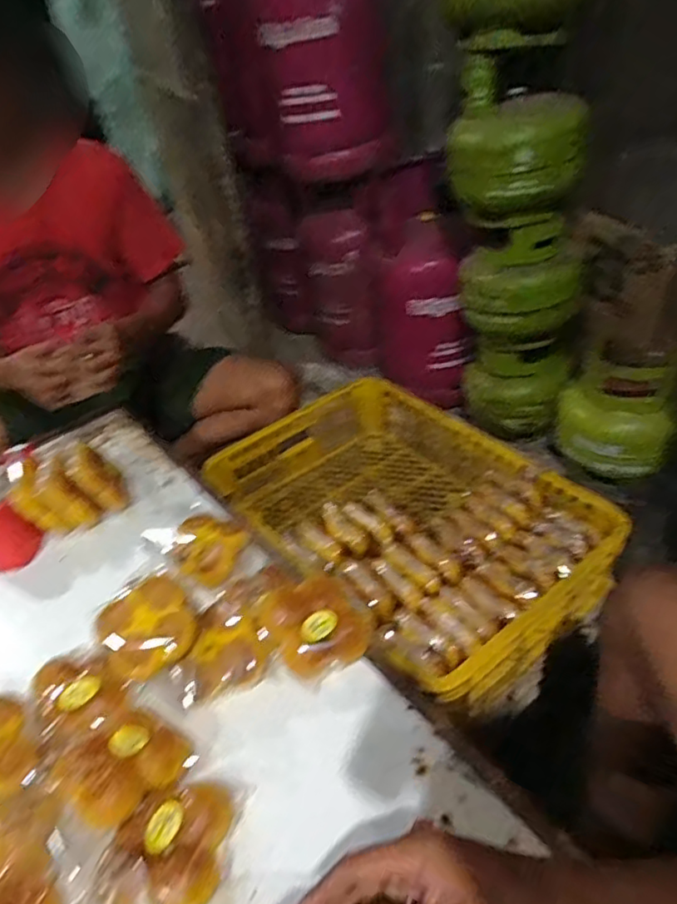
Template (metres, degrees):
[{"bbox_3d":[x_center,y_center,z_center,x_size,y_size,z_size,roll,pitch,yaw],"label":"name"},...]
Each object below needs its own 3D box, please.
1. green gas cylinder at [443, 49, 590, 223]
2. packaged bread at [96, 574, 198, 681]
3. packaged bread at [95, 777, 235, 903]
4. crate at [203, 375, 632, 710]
[{"bbox_3d":[0.337,-0.576,1.146,0.249,0.265,0.281,1,39,10],"label":"green gas cylinder"},{"bbox_3d":[-0.229,0.210,0.718,0.111,0.033,0.119,-5,39,4],"label":"packaged bread"},{"bbox_3d":[-0.168,0.383,0.589,0.111,0.043,0.123,0,39,9],"label":"packaged bread"},{"bbox_3d":[0.090,0.113,1.018,0.423,0.150,0.625,-29,43,-24],"label":"crate"}]

